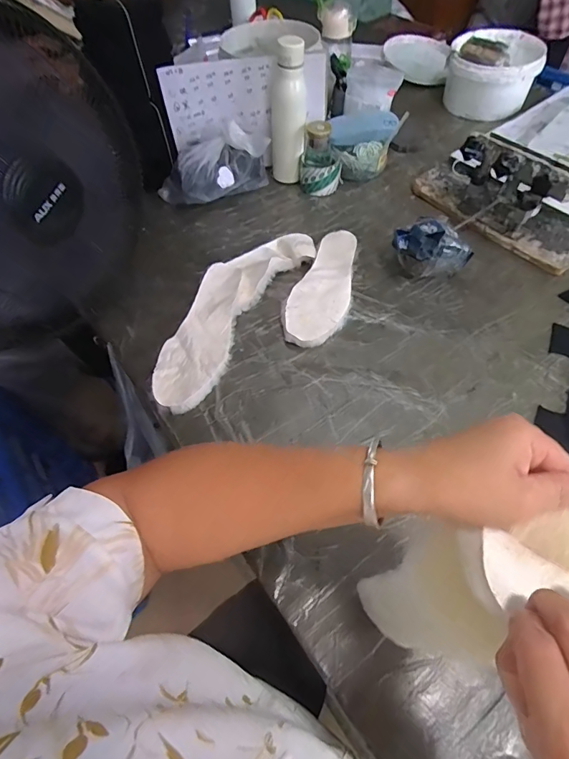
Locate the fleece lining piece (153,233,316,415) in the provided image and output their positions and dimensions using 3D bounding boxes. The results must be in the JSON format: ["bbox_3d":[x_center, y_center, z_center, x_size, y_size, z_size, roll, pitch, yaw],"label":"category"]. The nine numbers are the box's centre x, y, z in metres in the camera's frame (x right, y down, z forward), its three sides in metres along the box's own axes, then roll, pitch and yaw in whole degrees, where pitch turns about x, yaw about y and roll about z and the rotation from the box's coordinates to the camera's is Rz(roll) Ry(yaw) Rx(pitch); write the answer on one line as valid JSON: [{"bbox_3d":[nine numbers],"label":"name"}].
[{"bbox_3d":[-0.085,-0.120,0.671,0.115,0.034,0.388,25,61,18],"label":"fleece lining piece"}]

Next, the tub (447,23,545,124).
[{"bbox_3d":[0.498,-0.741,1.007,0.197,0.128,0.207,-2,56,2],"label":"tub"}]

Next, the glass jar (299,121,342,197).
[{"bbox_3d":[0.073,-0.444,0.849,0.084,0.122,0.074,2,57,4],"label":"glass jar"}]

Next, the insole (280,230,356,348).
[{"bbox_3d":[0.068,-0.157,0.704,0.094,0.028,0.255,14,58,13],"label":"insole"}]

